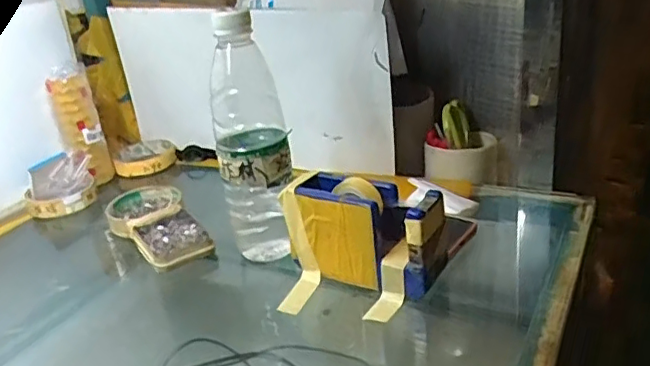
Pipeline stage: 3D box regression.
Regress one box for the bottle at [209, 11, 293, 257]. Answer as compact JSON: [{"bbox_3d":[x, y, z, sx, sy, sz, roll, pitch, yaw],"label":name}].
[{"bbox_3d":[-0.067,-0.041,0.536,0.062,0.220,0.065,-11,25,-6],"label":"bottle"}]

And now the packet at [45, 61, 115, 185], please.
[{"bbox_3d":[-0.320,-0.078,0.763,0.047,0.144,0.032,-20,27,-24],"label":"packet"}]

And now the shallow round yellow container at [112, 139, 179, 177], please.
[{"bbox_3d":[-0.256,-0.039,0.844,0.087,0.017,0.104,-16,25,-15],"label":"shallow round yellow container"}]

